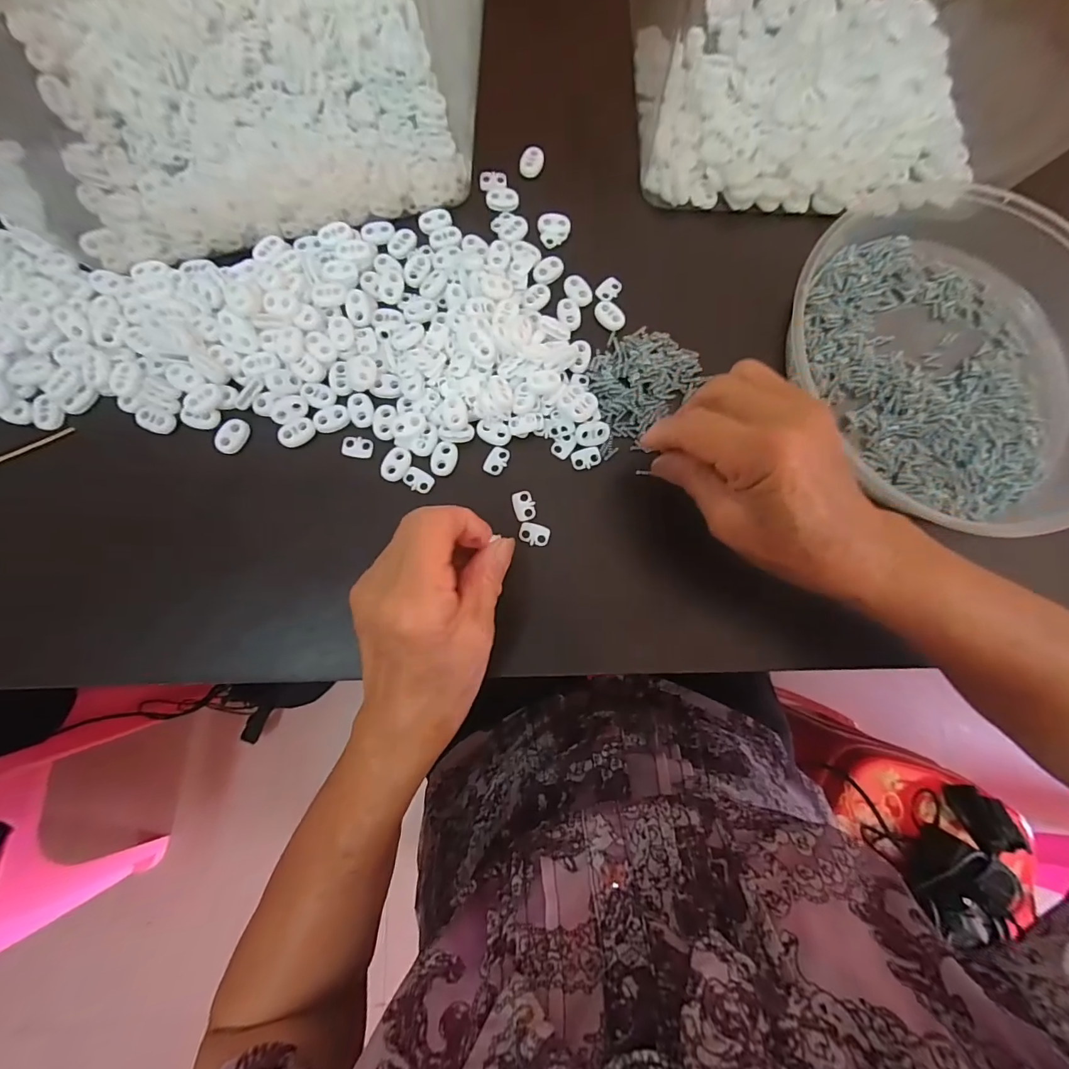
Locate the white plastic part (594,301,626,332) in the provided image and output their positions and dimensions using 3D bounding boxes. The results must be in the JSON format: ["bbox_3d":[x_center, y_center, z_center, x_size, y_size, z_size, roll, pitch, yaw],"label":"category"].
[{"bbox_3d":[0.052,-0.150,0.313,0.016,0.004,0.023,-30,84,-8],"label":"white plastic part"}]

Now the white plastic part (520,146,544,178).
[{"bbox_3d":[-0.002,-0.270,0.331,0.016,0.004,0.021,15,94,-12],"label":"white plastic part"}]

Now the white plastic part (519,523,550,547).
[{"bbox_3d":[0.000,0.000,0.285,0.019,0.004,0.013,11,80,-2],"label":"white plastic part"}]

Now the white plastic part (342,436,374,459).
[{"bbox_3d":[-0.111,-0.055,0.288,0.019,0.004,0.014,6,80,-2],"label":"white plastic part"}]

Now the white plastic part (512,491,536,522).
[{"bbox_3d":[-0.006,-0.018,0.288,0.013,0.004,0.019,-11,82,-5],"label":"white plastic part"}]

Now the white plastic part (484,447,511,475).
[{"bbox_3d":[-0.024,-0.047,0.291,0.014,0.004,0.018,22,80,0],"label":"white plastic part"}]

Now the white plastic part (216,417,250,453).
[{"bbox_3d":[-0.187,-0.061,0.284,0.015,0.006,0.023,20,80,0],"label":"white plastic part"}]

